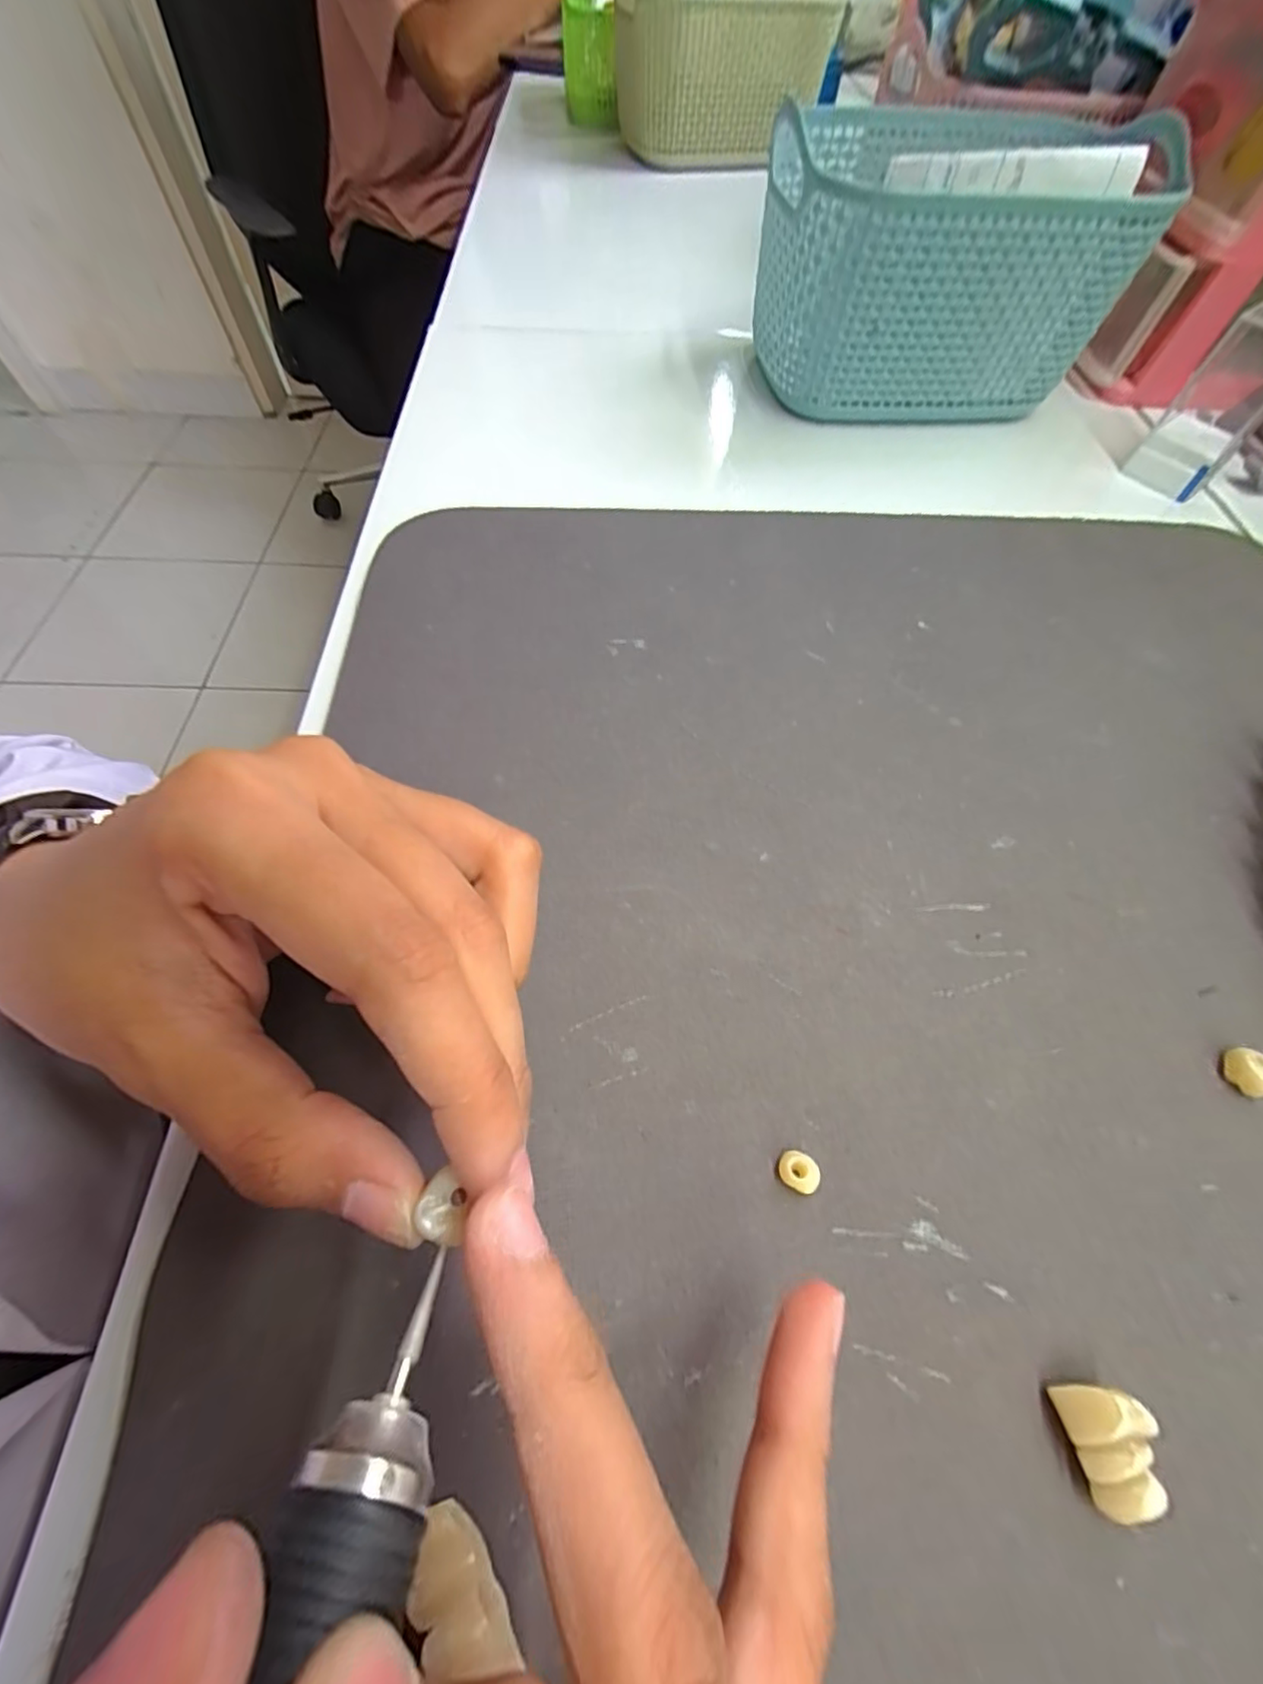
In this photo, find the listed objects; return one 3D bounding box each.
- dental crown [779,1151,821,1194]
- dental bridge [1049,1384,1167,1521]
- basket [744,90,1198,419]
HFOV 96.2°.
[{"bbox_3d":[0.038,0.075,0.129,0.009,0.004,0.007,22,64,10],"label":"dental crown"},{"bbox_3d":[0.089,0.113,0.106,0.013,0.010,0.019,-8,62,-6],"label":"dental bridge"},{"bbox_3d":[0.133,-0.256,0.254,0.147,0.100,0.076,-5,62,-6],"label":"basket"}]

